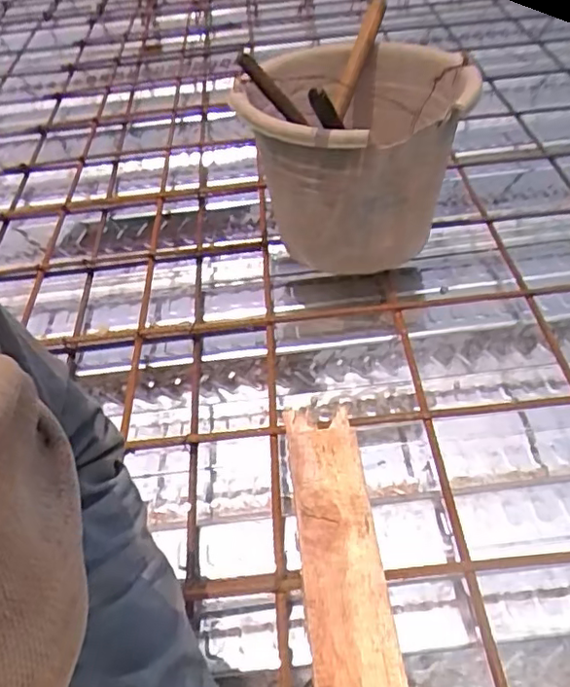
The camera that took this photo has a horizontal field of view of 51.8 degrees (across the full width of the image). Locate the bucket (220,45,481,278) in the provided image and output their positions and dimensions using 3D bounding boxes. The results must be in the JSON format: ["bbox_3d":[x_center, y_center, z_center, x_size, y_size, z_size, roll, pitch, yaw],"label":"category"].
[{"bbox_3d":[0.075,-0.215,0.667,0.224,0.188,0.229,-3,45,4],"label":"bucket"}]

